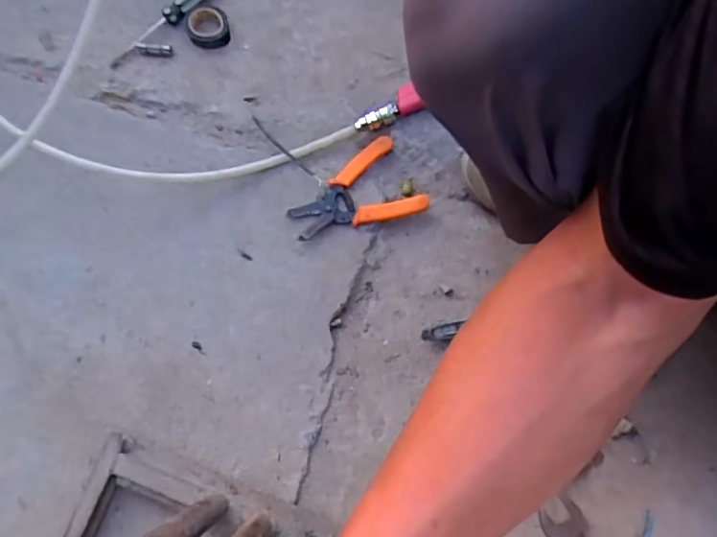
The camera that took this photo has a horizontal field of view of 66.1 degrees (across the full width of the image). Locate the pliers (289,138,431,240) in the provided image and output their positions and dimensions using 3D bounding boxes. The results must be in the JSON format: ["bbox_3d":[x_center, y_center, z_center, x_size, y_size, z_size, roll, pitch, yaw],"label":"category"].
[{"bbox_3d":[-0.007,-0.099,0.652,0.156,0.022,0.104,-13,75,-3],"label":"pliers"}]

